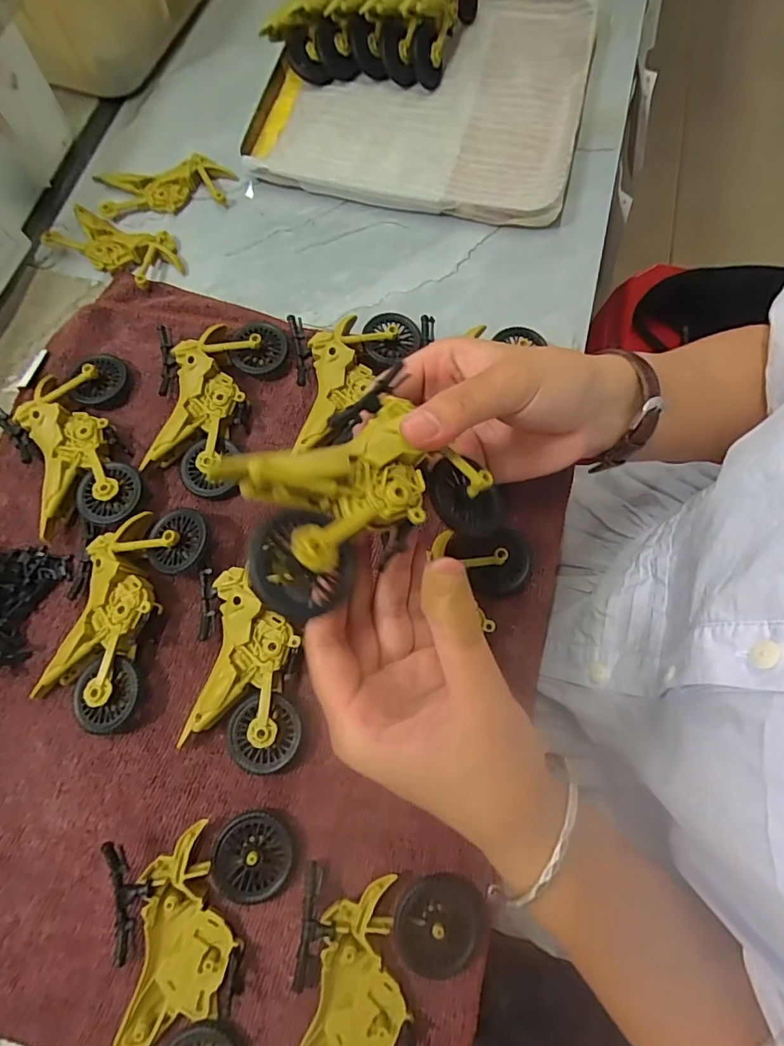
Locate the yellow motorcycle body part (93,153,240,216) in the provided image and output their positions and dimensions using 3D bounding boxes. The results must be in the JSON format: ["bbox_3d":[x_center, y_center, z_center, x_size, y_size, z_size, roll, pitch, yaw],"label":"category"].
[{"bbox_3d":[-0.168,-0.250,0.370,0.097,0.012,0.040,-11,73,-4],"label":"yellow motorcycle body part"}]

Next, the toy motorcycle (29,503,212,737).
[{"bbox_3d":[-0.148,0.043,0.265,0.066,0.023,0.113,19,73,5],"label":"toy motorcycle"}]

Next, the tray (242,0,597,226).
[{"bbox_3d":[0.028,-0.352,0.401,0.241,0.022,0.255,13,73,4],"label":"tray"}]

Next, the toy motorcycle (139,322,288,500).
[{"bbox_3d":[-0.115,-0.076,0.305,0.073,0.022,0.114,14,73,4],"label":"toy motorcycle"}]

